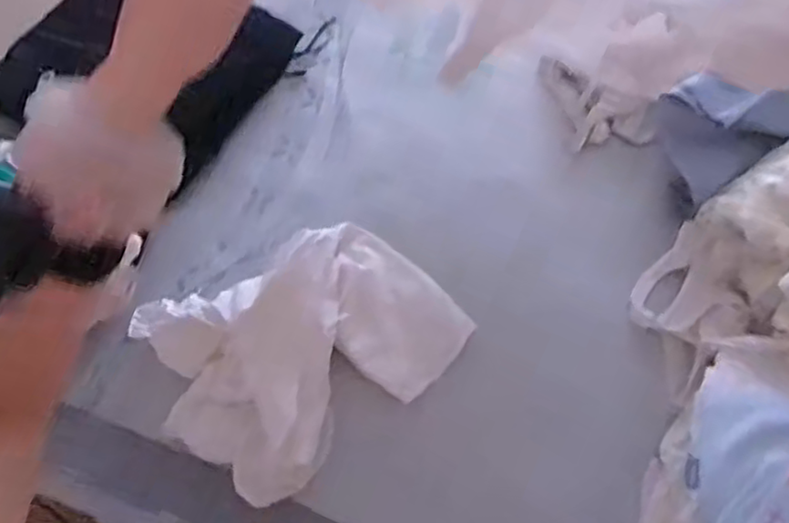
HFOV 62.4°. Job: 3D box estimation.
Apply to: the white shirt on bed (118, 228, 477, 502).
[{"bbox_3d":[-0.107,0.079,0.717,0.311,0.093,0.252,-36,72,-13],"label":"white shirt on bed"}]

